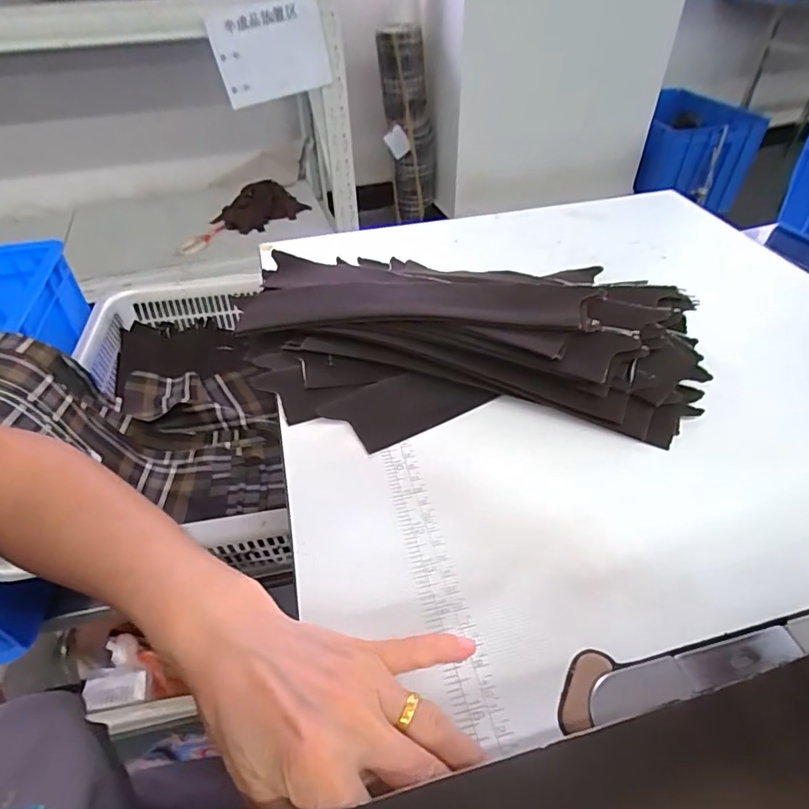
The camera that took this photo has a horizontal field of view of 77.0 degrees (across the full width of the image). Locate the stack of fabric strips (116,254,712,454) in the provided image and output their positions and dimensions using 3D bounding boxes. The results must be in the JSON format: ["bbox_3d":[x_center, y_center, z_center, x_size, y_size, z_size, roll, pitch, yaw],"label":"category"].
[{"bbox_3d":[-0.007,-0.052,0.409,0.444,0.056,0.180,8,44,10],"label":"stack of fabric strips"}]

